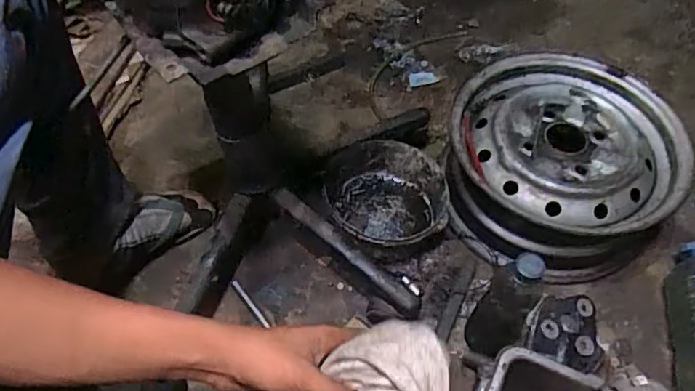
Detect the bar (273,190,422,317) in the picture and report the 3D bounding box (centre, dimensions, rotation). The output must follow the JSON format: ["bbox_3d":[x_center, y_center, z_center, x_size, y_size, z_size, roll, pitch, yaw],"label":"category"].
[{"bbox_3d":[0.000,0.078,0.776,0.262,0.027,0.036,39,63,9],"label":"bar"}]

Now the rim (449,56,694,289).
[{"bbox_3d":[0.334,-0.056,0.871,0.332,0.140,0.346,0,55,0],"label":"rim"}]

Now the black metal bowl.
[{"bbox_3d":[0.055,0.005,0.865,0.194,0.081,0.194,0,55,0],"label":"black metal bowl"}]

